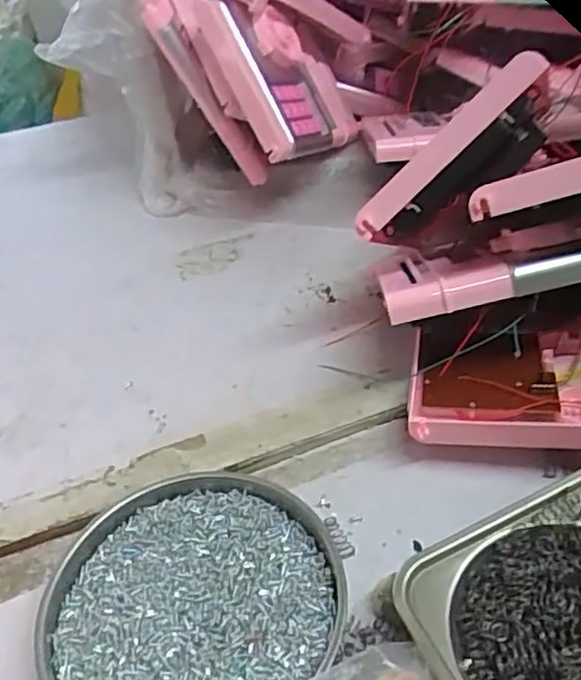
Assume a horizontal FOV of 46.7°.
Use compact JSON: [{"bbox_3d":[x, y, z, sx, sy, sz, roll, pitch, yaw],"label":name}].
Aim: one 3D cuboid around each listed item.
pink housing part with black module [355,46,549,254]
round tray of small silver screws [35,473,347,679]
[{"bbox_3d":[0.096,-0.097,0.380,0.123,0.054,0.020,-43,35,22],"label":"pink housing part with black module"},{"bbox_3d":[-0.045,0.121,0.317,0.136,0.016,0.123,-19,42,-13],"label":"round tray of small silver screws"}]

